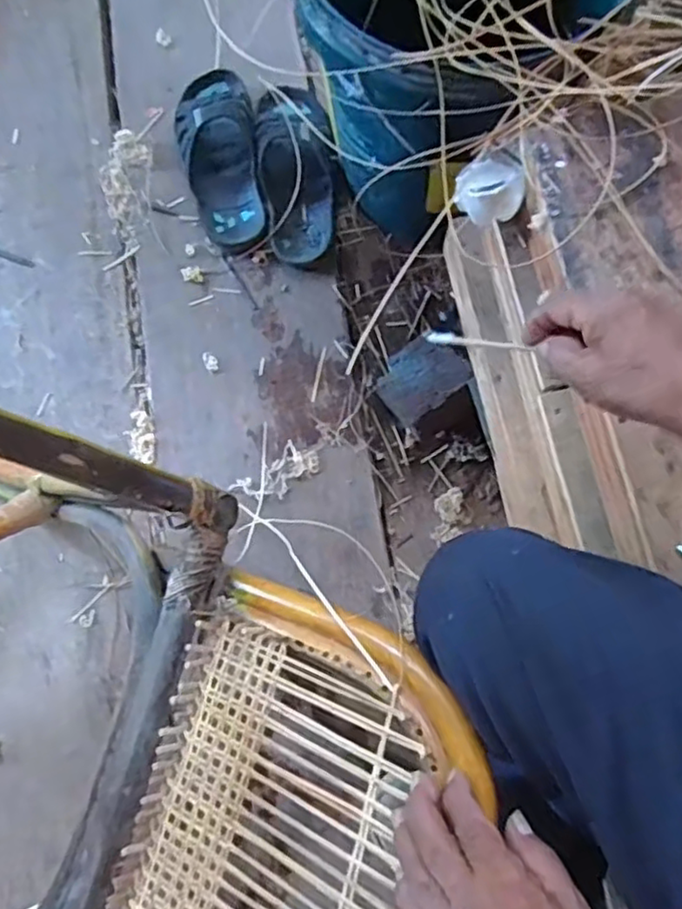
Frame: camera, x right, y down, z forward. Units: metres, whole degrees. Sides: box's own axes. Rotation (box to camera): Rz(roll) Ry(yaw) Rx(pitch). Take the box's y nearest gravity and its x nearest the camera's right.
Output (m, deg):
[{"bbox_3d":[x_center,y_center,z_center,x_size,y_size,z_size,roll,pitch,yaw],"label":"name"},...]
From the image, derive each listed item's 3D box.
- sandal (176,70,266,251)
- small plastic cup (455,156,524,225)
[{"bbox_3d":[-0.155,-0.384,0.832,0.096,0.052,0.248,-8,79,-2],"label":"sandal"},{"bbox_3d":[0.120,-0.214,0.532,0.041,0.034,0.050,-44,81,-5],"label":"small plastic cup"}]

